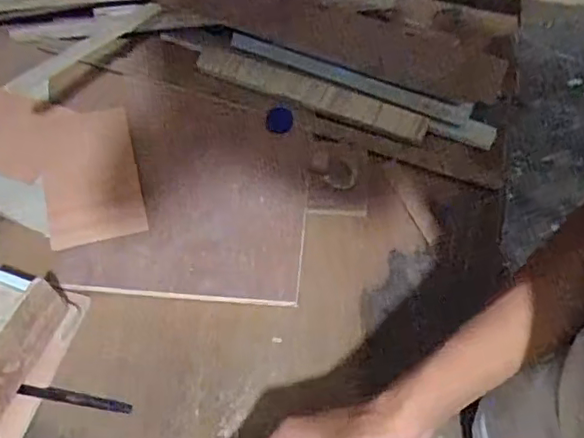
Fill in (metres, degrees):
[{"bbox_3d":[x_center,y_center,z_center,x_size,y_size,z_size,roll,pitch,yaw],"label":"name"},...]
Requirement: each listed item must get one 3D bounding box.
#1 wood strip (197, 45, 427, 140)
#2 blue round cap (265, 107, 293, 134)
[{"bbox_3d":[0.018,-0.154,0.722,0.290,0.031,0.046,19,58,16],"label":"wood strip"},{"bbox_3d":[-0.015,-0.117,0.702,0.031,0.016,0.030,-1,55,2],"label":"blue round cap"}]

